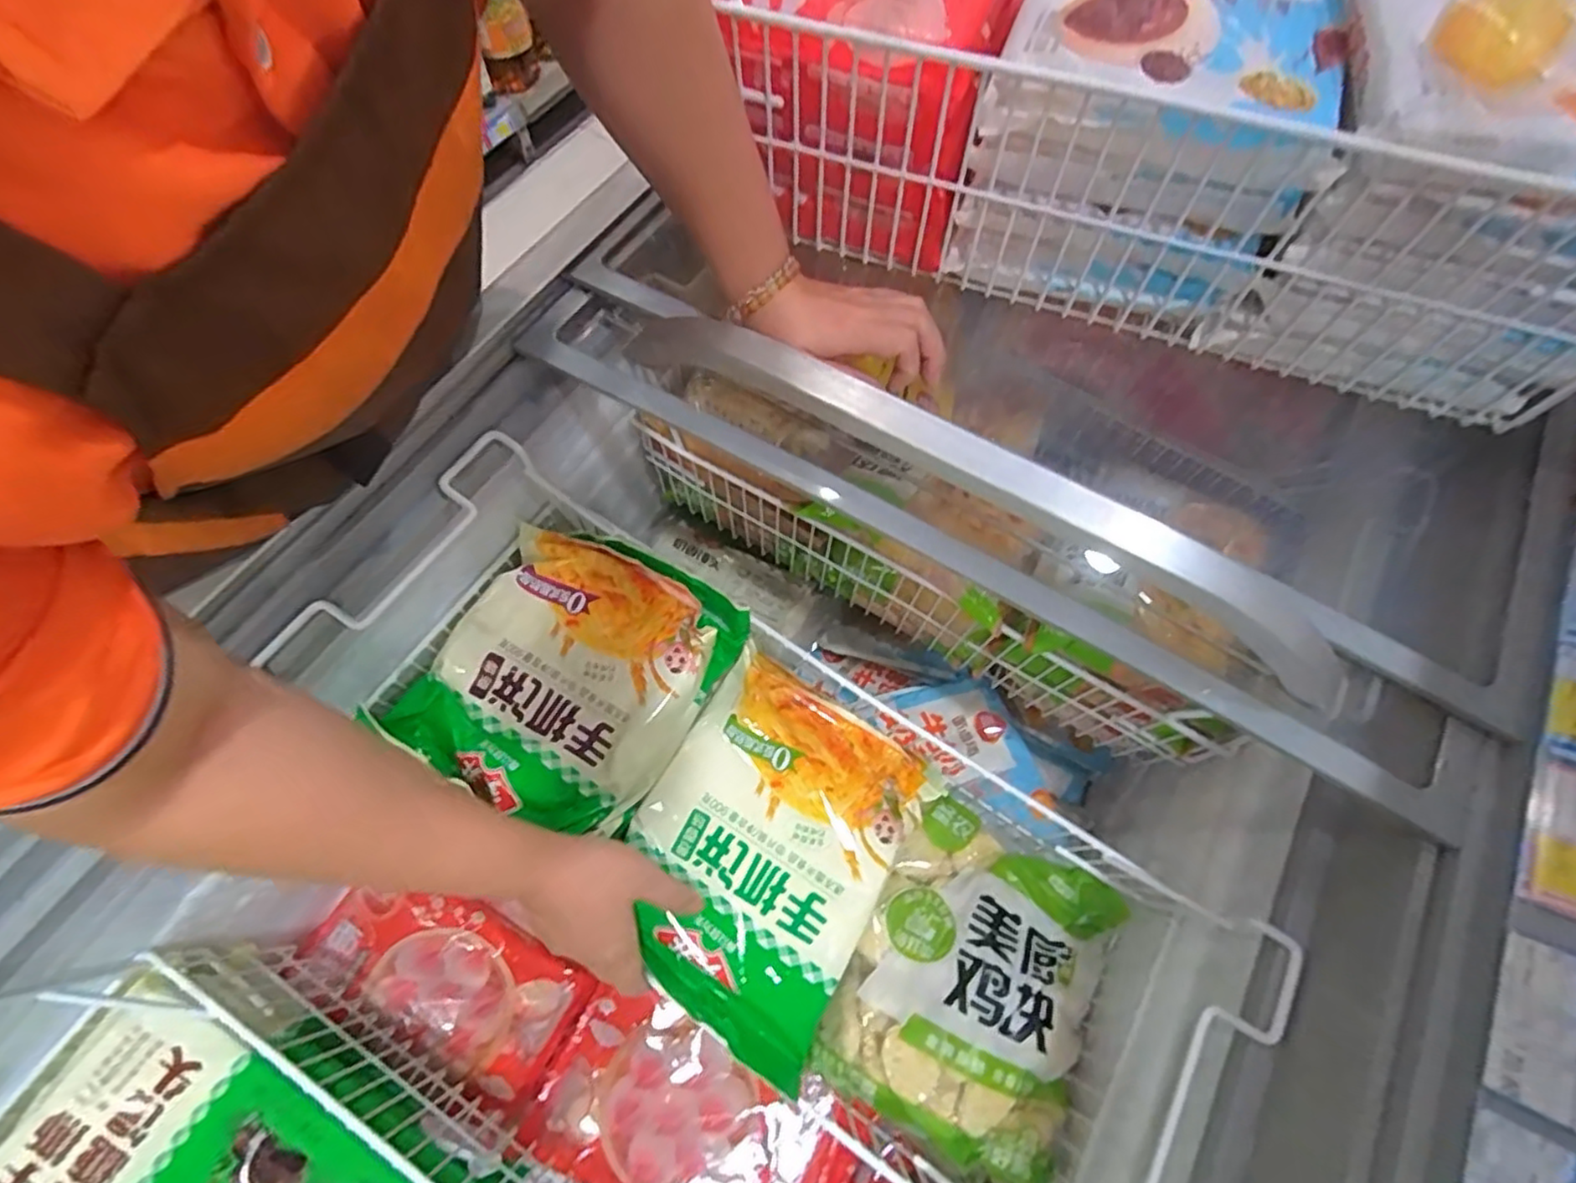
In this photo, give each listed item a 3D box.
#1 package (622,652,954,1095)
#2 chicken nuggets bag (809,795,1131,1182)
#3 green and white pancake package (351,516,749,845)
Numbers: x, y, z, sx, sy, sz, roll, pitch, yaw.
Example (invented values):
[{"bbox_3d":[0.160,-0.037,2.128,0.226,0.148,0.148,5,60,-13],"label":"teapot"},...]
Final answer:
[{"bbox_3d":[-0.016,0.201,0.547,0.205,0.052,0.257,32,69,10],"label":"package"},{"bbox_3d":[0.150,0.312,0.539,0.186,0.057,0.237,29,69,9],"label":"chicken nuggets bag"},{"bbox_3d":[-0.183,0.069,0.572,0.207,0.048,0.238,30,69,9],"label":"green and white pancake package"}]

